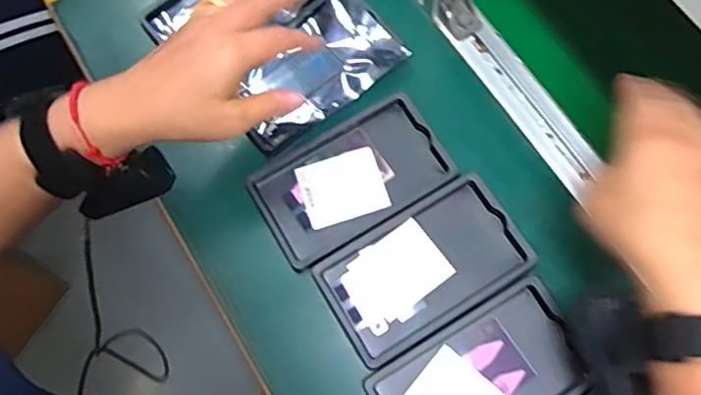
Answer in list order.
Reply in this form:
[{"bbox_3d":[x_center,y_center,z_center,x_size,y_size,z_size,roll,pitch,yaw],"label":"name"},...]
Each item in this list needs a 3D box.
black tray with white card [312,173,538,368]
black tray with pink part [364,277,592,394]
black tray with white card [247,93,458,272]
[{"bbox_3d":[0.059,0.057,0.471,0.159,0.024,0.092,-30,75,-9],"label":"black tray with white card"},{"bbox_3d":[0.100,0.140,0.443,0.156,0.019,0.093,-31,75,-9],"label":"black tray with pink part"},{"bbox_3d":[0.001,-0.015,0.493,0.158,0.018,0.094,-29,74,-9],"label":"black tray with white card"}]

